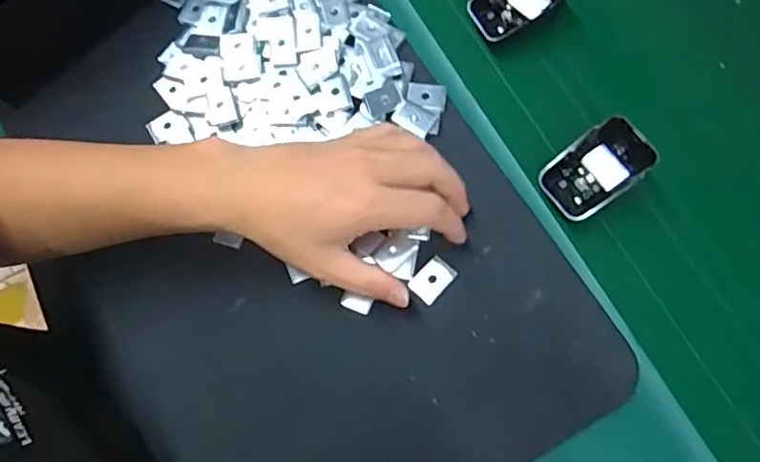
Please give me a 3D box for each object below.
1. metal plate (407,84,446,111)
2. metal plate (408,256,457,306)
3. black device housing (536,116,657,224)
[{"bbox_3d":[0.034,-0.097,0.420,0.028,0.007,0.018,8,75,9],"label":"metal plate"},{"bbox_3d":[0.035,0.032,0.380,0.030,0.004,0.020,-45,74,-7],"label":"metal plate"},{"bbox_3d":[0.146,-0.041,0.388,0.069,0.019,0.045,-39,78,14],"label":"black device housing"}]

